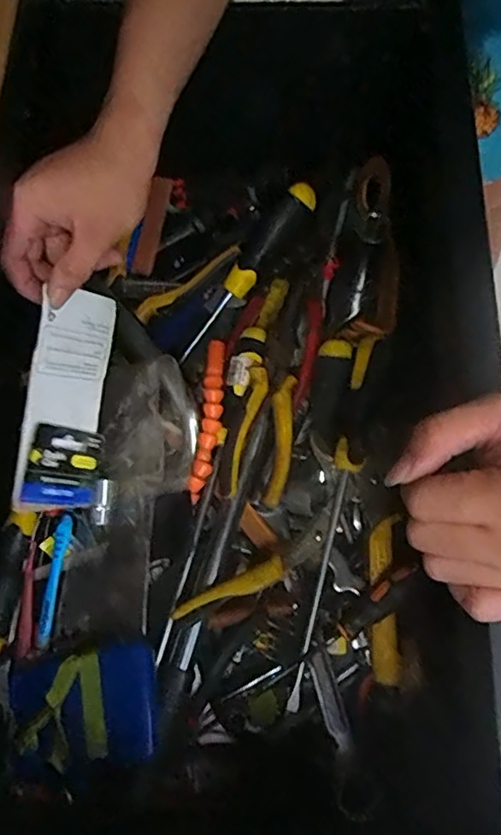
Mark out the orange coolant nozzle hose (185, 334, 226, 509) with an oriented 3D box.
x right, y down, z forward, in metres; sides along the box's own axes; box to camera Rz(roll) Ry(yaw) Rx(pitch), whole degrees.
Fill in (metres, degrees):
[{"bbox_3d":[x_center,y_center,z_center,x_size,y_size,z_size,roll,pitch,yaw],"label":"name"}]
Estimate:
[{"bbox_3d":[-0.034,-0.002,0.500,0.020,0.020,0.143,5,71,5],"label":"orange coolant nozzle hose"}]

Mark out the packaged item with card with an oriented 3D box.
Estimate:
[{"bbox_3d":[-0.138,-0.012,0.459,0.007,0.077,0.164,11,93,29],"label":"packaged item with card"}]

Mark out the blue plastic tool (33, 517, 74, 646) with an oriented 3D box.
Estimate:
[{"bbox_3d":[-0.166,0.136,0.507,0.013,0.011,0.106,6,71,5],"label":"blue plastic tool"}]

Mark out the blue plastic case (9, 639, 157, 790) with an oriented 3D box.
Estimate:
[{"bbox_3d":[-0.124,0.220,0.441,0.126,0.028,0.089,-18,68,19],"label":"blue plastic case"}]

